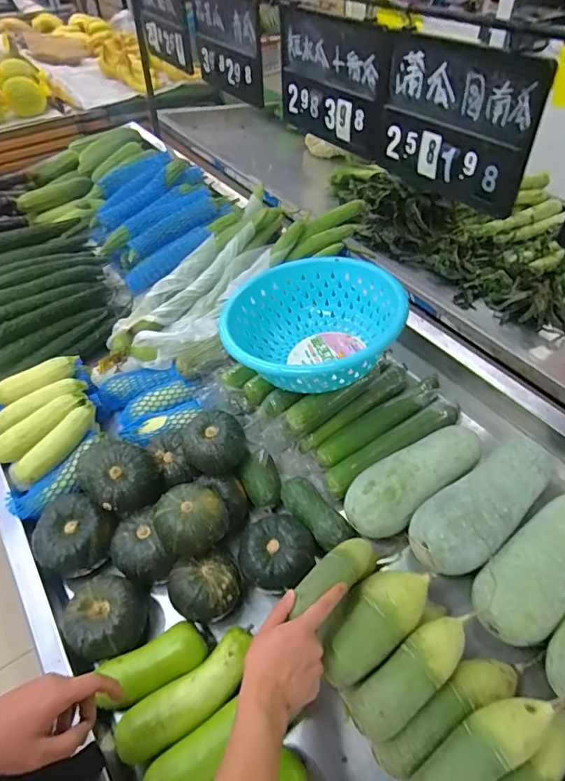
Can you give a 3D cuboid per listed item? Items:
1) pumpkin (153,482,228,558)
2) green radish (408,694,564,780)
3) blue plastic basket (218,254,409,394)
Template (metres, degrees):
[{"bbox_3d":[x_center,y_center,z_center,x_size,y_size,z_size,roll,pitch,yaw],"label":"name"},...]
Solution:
[{"bbox_3d":[-0.134,0.193,0.701,0.099,0.069,0.097,-12,49,-8],"label":"pumpkin"},{"bbox_3d":[0.206,0.408,0.515,0.218,0.061,0.056,-38,55,-4],"label":"green radish"},{"bbox_3d":[0.050,-0.100,0.859,0.283,0.164,0.298,-1,49,1],"label":"blue plastic basket"}]

